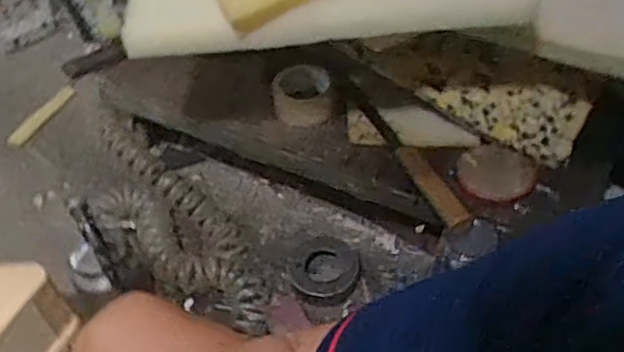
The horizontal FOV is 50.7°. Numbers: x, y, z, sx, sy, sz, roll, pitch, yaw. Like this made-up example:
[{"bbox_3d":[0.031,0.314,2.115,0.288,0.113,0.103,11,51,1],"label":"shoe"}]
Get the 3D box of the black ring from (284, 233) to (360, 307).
[{"bbox_3d":[0.017,0.146,1.030,0.111,0.034,0.124,6,47,8],"label":"black ring"}]

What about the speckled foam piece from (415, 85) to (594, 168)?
[{"bbox_3d":[0.277,-0.106,0.937,0.216,0.024,0.118,30,72,5],"label":"speckled foam piece"}]

